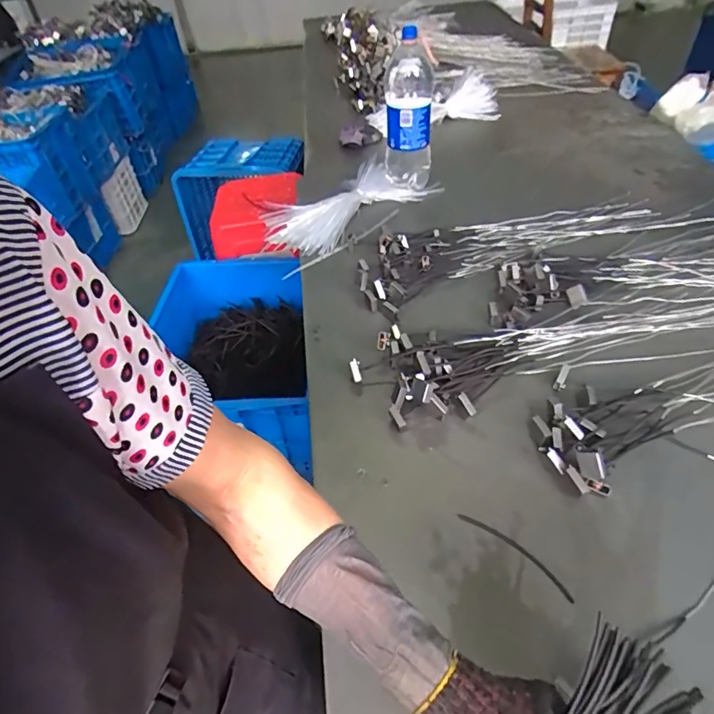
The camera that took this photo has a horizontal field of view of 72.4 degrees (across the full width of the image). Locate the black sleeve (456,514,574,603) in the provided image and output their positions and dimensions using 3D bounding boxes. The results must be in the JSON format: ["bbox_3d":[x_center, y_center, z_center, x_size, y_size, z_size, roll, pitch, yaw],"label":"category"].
[{"bbox_3d":[0.183,0.224,0.565,0.146,0.004,0.020,33,59,31],"label":"black sleeve"}]

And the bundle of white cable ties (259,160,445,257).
[{"bbox_3d":[-0.020,-0.365,1.133,0.410,0.031,0.254,-27,49,-20],"label":"bundle of white cable ties"}]

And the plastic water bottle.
[{"bbox_3d":[0.114,-0.545,1.112,0.112,0.317,0.121,-1,45,4],"label":"plastic water bottle"}]

